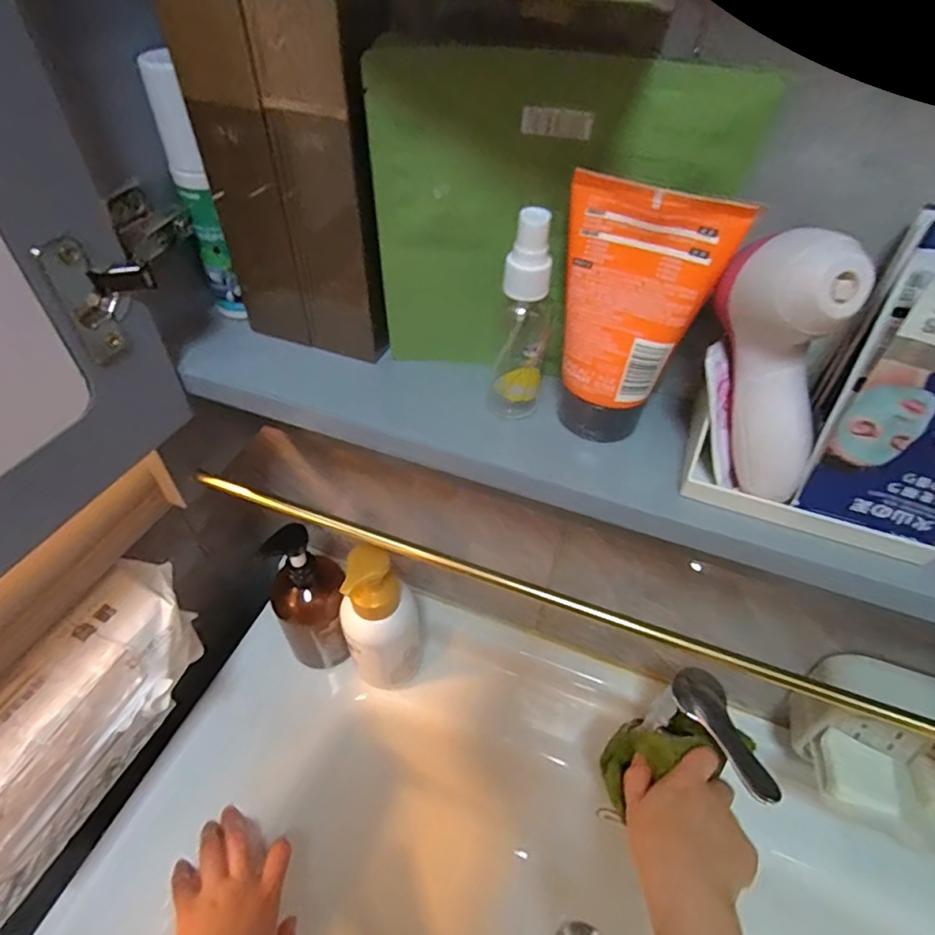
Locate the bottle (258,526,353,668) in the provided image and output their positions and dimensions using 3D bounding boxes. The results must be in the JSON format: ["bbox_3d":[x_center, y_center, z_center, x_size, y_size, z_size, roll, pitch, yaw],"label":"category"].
[{"bbox_3d":[-0.159,0.141,0.570,0.067,0.186,0.063,2,48,-2],"label":"bottle"}]

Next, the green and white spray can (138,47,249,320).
[{"bbox_3d":[-0.162,-0.158,0.334,0.020,0.145,0.020,-12,50,-14],"label":"green and white spray can"}]

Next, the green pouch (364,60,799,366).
[{"bbox_3d":[0.040,-0.115,0.281,0.161,0.150,0.029,6,48,3],"label":"green pouch"}]

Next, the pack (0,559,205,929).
[{"bbox_3d":[-0.300,0.198,0.427,0.075,0.106,0.239,18,49,13],"label":"pack"}]

